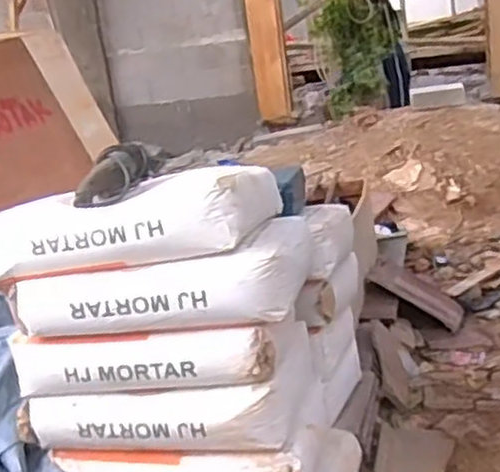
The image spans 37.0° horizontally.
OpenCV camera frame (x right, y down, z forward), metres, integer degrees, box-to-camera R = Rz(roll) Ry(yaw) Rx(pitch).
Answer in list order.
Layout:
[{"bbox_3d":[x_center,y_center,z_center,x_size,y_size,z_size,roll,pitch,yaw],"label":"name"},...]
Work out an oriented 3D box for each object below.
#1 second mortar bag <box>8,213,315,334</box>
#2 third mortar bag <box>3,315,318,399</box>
[{"bbox_3d":[-0.156,0.071,1.532,0.558,0.129,0.305,-4,17,13],"label":"second mortar bag"},{"bbox_3d":[-0.191,0.219,1.543,0.583,0.130,0.242,-6,17,8],"label":"third mortar bag"}]

